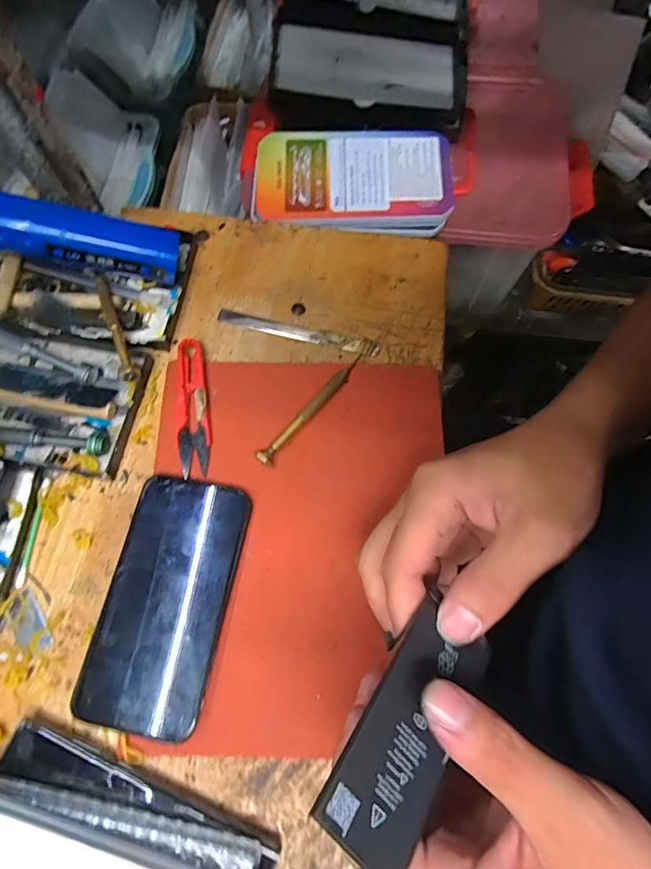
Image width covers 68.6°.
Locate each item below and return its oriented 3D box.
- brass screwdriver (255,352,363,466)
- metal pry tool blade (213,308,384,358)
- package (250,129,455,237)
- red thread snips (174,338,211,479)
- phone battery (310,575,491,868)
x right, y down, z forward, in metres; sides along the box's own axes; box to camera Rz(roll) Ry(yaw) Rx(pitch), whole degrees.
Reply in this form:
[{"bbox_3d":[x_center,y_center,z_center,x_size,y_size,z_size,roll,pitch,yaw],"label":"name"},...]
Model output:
[{"bbox_3d":[-0.008,-0.021,0.345,0.010,0.012,0.112,38,74,10],"label":"brass screwdriver"},{"bbox_3d":[-0.021,-0.080,0.372,0.126,0.004,0.013,13,71,2],"label":"metal pry tool blade"},{"bbox_3d":[0.025,-0.235,0.438,0.179,0.026,0.099,2,71,-2],"label":"package"},{"bbox_3d":[-0.096,-0.021,0.344,0.023,0.009,0.100,-7,71,-5],"label":"red thread snips"},{"bbox_3d":[0.035,0.116,0.193,0.042,0.005,0.097,45,52,-3],"label":"phone battery"}]

